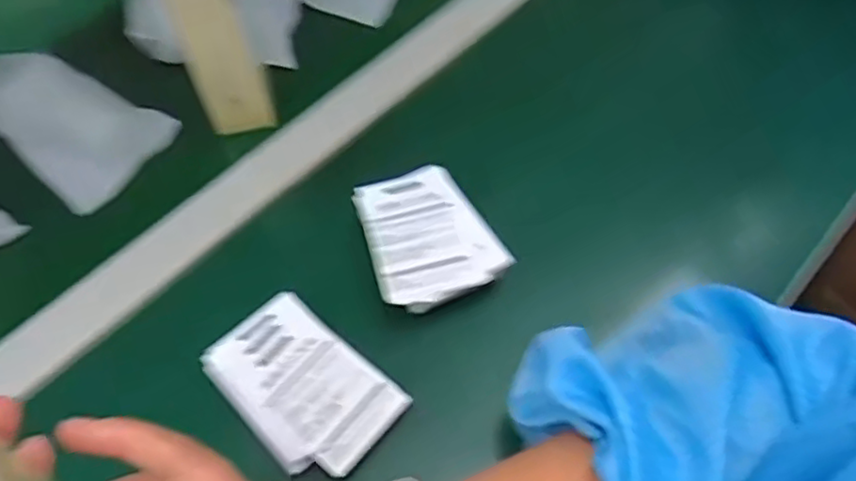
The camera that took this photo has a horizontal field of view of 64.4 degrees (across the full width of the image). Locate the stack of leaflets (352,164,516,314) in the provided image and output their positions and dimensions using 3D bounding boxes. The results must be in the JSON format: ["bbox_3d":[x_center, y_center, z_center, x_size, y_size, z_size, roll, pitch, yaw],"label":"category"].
[{"bbox_3d":[-0.001,-0.005,0.423,0.077,0.008,0.092,-21,61,-10],"label":"stack of leaflets"}]

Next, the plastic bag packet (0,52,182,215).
[{"bbox_3d":[-0.262,-0.091,0.497,0.121,0.019,0.092,44,73,-11],"label":"plastic bag packet"}]

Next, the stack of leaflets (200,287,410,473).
[{"bbox_3d":[-0.072,0.081,0.382,0.107,0.008,0.069,37,68,21],"label":"stack of leaflets"}]

